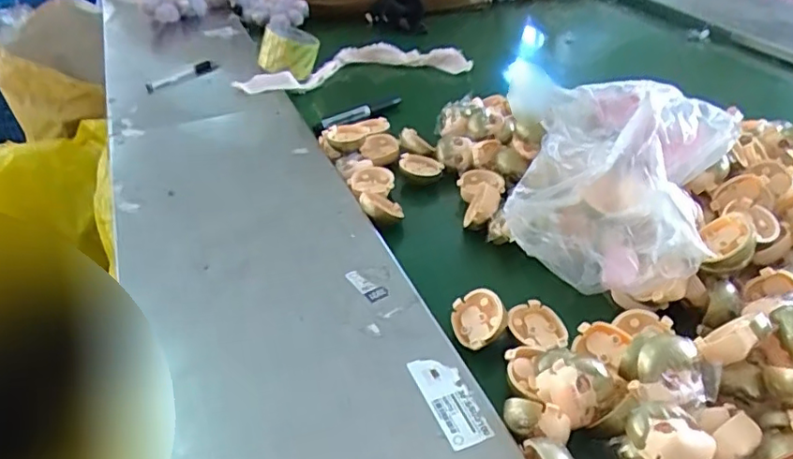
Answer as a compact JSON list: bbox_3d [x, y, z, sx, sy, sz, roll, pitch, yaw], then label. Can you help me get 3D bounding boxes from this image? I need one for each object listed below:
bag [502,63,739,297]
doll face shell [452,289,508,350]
[{"bbox_3d":[0.191,-0.054,0.547,0.196,0.125,0.229,13,39,16],"label":"bag"},{"bbox_3d":[0.071,0.076,0.484,0.046,0.024,0.050,-40,42,13],"label":"doll face shell"}]

